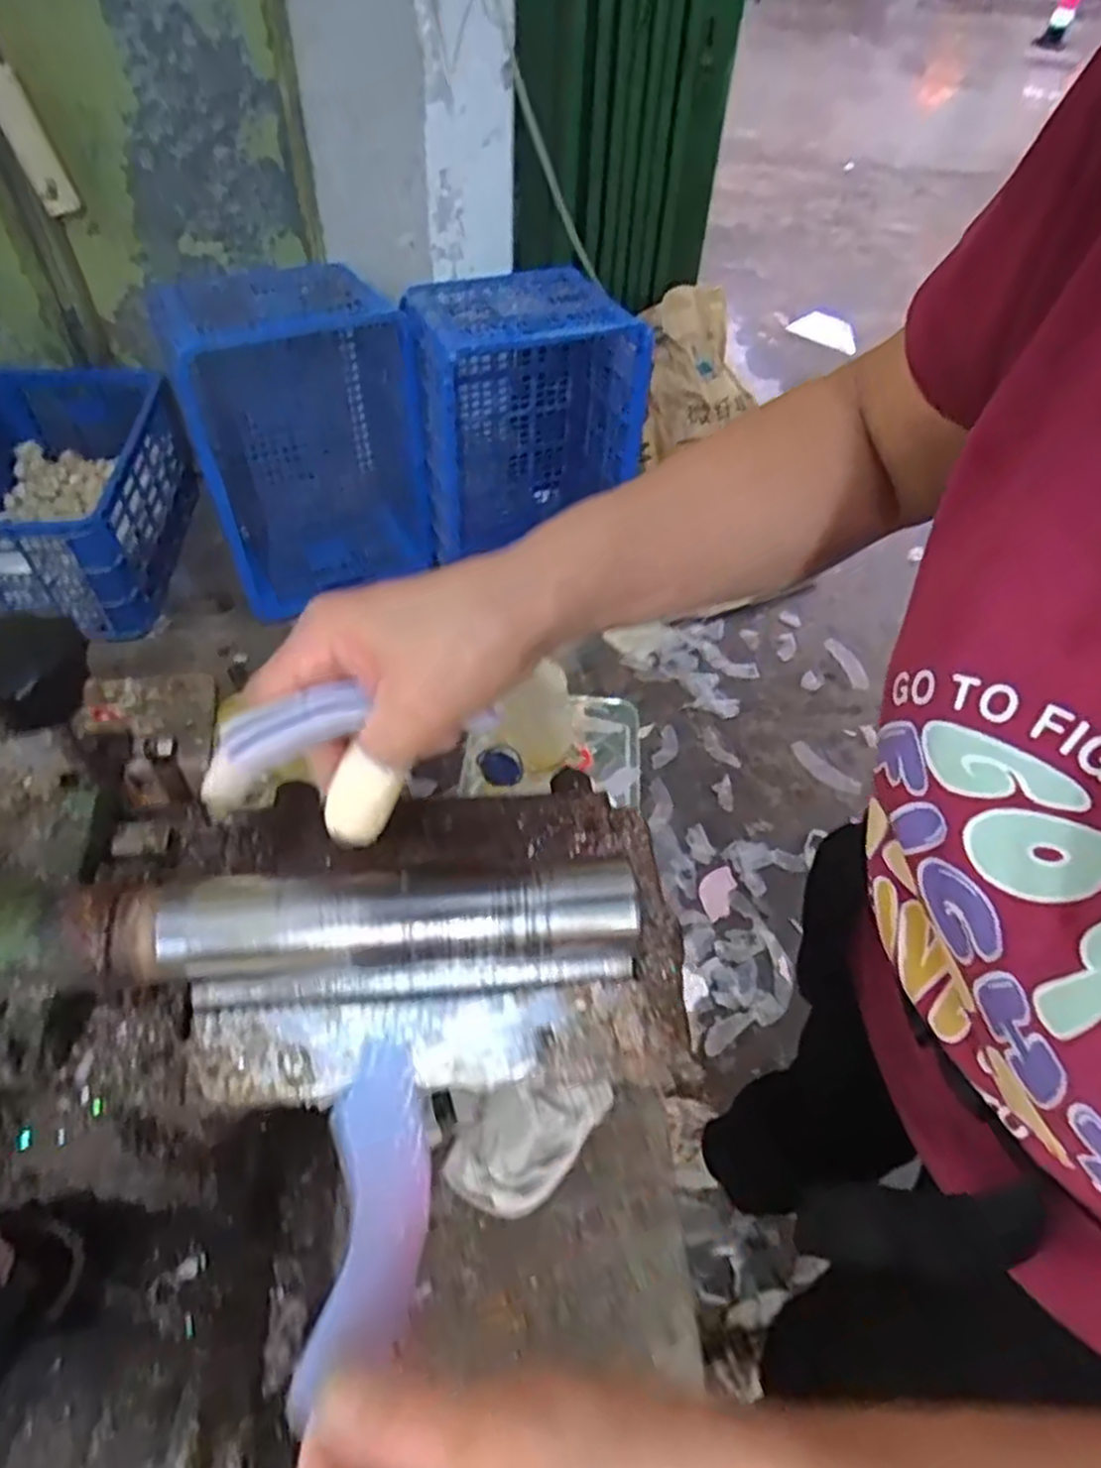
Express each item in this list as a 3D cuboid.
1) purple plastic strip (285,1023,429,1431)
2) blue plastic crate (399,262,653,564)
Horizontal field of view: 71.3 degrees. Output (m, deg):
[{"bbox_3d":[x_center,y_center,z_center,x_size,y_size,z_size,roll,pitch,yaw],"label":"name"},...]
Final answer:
[{"bbox_3d":[-0.059,0.157,0.256,0.033,0.012,0.101,3,53,-4],"label":"purple plastic strip"},{"bbox_3d":[-0.050,-0.657,1.701,0.476,0.588,0.266,-13,53,-14],"label":"blue plastic crate"}]

